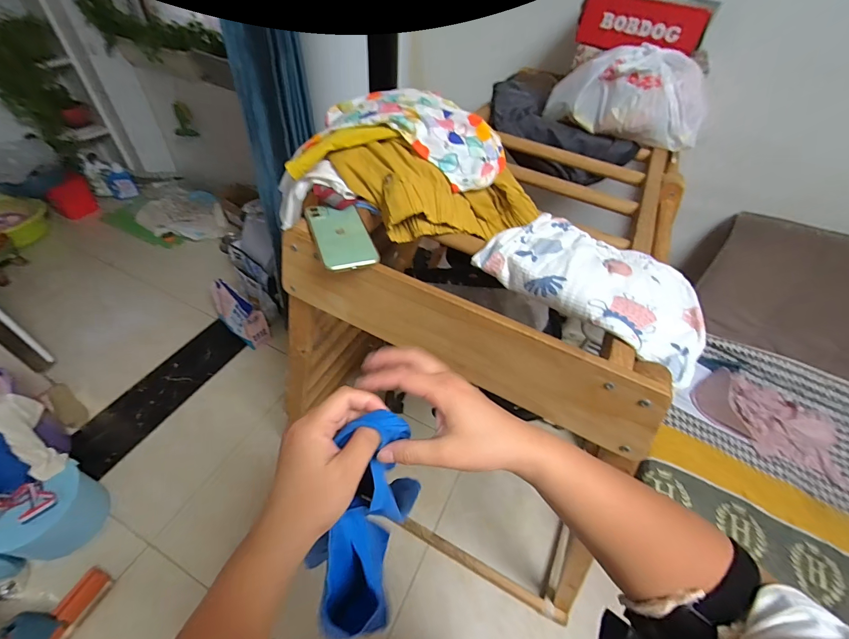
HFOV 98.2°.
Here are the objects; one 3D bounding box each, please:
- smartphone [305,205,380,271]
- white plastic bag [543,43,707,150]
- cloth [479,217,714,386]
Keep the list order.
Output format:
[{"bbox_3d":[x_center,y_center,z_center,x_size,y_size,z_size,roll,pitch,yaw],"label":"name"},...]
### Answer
[{"bbox_3d":[-0.118,-0.120,0.524,0.076,0.014,0.142,-10,47,-22],"label":"smartphone"},{"bbox_3d":[0.480,-0.519,0.872,0.347,0.177,0.154,29,51,19],"label":"white plastic bag"},{"bbox_3d":[0.248,-0.060,0.517,0.299,0.052,0.178,37,54,25],"label":"cloth"}]

